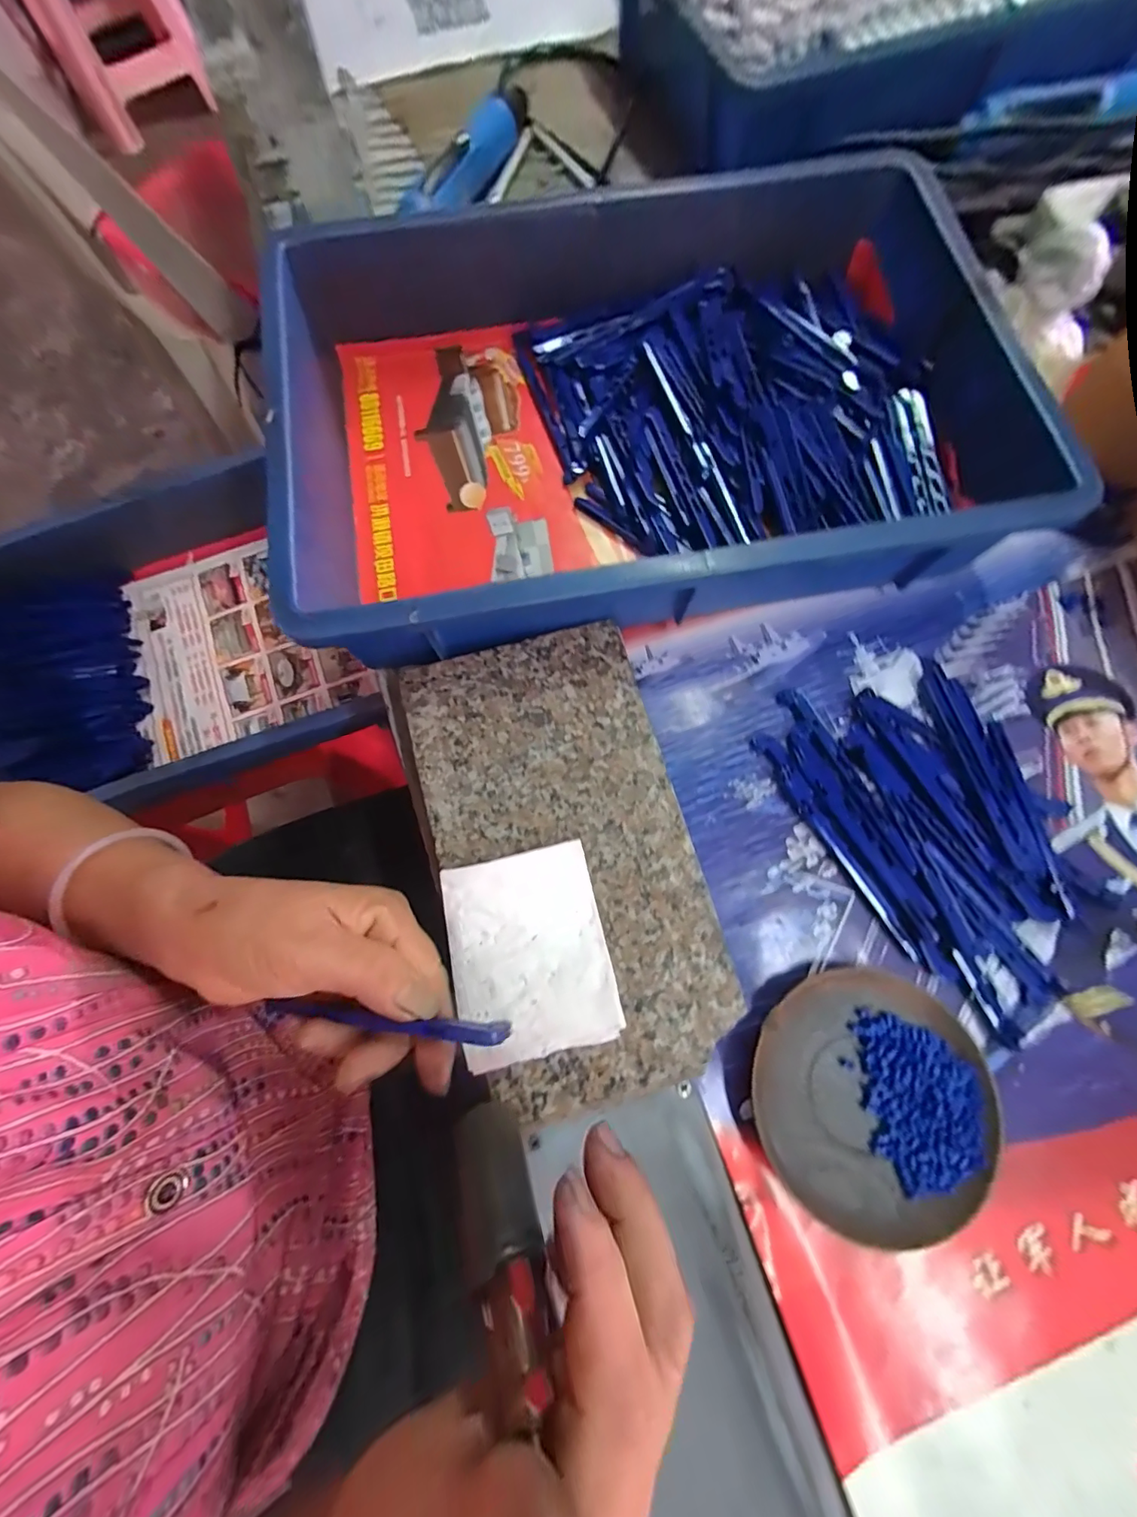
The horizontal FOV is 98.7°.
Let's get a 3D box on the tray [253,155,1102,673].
[{"bbox_3d":[0.059,-0.220,0.314,0.451,0.078,0.281,-11,76,-3],"label":"tray"}]

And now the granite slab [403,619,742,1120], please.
[{"bbox_3d":[-0.003,0.049,0.271,0.129,0.024,0.240,-16,76,-4],"label":"granite slab"}]

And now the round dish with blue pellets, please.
[{"bbox_3d":[0.149,0.168,0.243,0.110,0.015,0.112,0,75,0],"label":"round dish with blue pellets"}]

